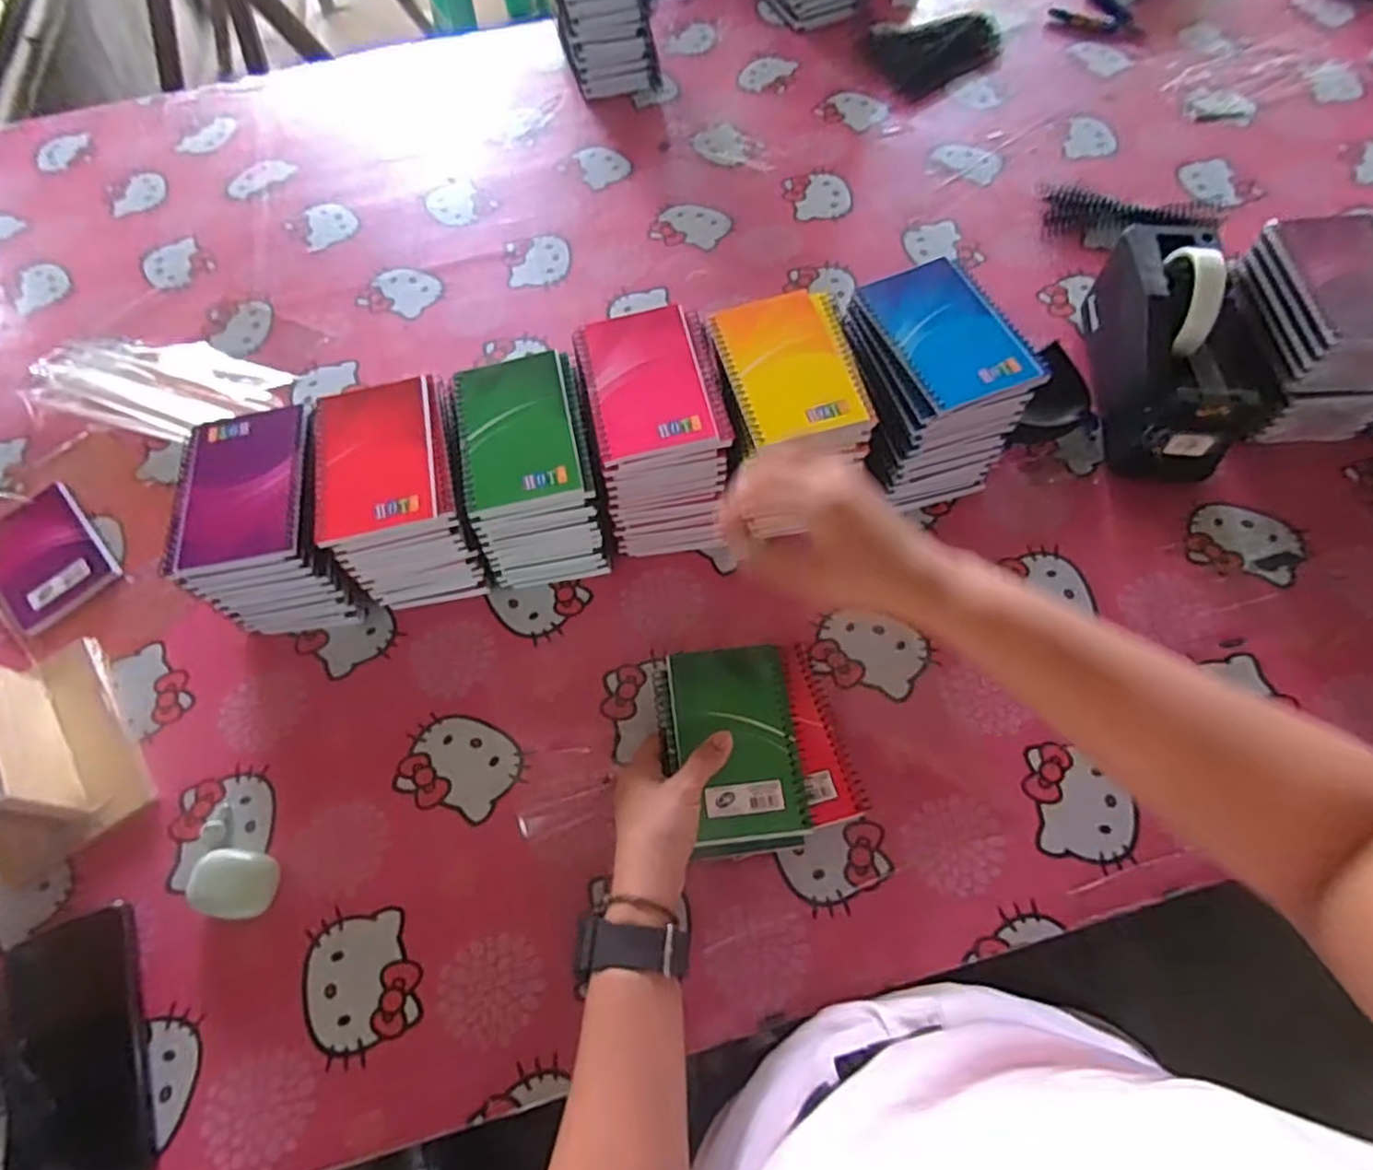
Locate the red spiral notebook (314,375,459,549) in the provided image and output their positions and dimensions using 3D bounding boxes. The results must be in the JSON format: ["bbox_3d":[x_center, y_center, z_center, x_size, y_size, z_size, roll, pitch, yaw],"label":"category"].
[{"bbox_3d":[-0.218,-0.093,0.503,0.097,0.017,0.123,-13,64,-4],"label":"red spiral notebook"}]

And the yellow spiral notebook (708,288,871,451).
[{"bbox_3d":[0.071,-0.159,0.503,0.083,0.008,0.134,-14,64,-4],"label":"yellow spiral notebook"}]

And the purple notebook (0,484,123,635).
[{"bbox_3d":[-0.571,-0.031,0.605,0.154,0.010,0.099,41,72,20],"label":"purple notebook"}]

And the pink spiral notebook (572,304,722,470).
[{"bbox_3d":[-0.031,-0.149,0.506,0.084,0.010,0.131,-12,64,-3],"label":"pink spiral notebook"}]

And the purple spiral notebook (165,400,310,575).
[{"bbox_3d":[-0.323,-0.071,0.499,0.093,0.008,0.128,-10,64,-2],"label":"purple spiral notebook"}]

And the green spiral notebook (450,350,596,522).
[{"bbox_3d":[-0.124,-0.111,0.508,0.082,0.015,0.128,-14,64,-4],"label":"green spiral notebook"}]

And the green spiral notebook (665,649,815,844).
[{"bbox_3d":[0.034,0.105,0.473,0.080,0.010,0.131,-7,64,-1],"label":"green spiral notebook"}]

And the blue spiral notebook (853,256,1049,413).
[{"bbox_3d":[0.192,-0.186,0.509,0.089,0.010,0.128,-22,65,-8],"label":"blue spiral notebook"}]

